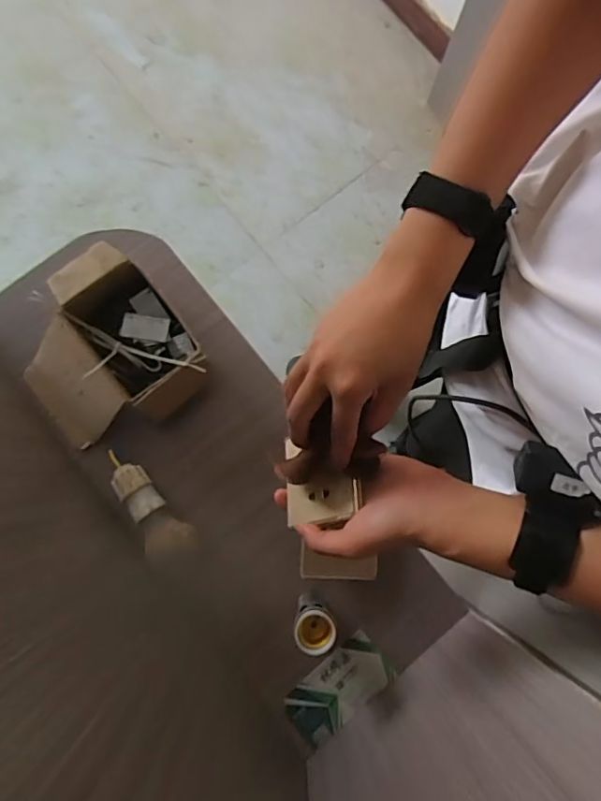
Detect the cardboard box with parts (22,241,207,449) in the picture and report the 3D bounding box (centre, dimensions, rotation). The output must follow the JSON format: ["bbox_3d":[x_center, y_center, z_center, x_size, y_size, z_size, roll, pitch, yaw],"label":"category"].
[{"bbox_3d":[-0.221,-0.047,0.592,0.180,0.071,0.190,-40,83,-7],"label":"cardboard box with parts"}]

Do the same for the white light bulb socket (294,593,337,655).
[{"bbox_3d":[0.014,0.224,0.533,0.038,0.079,0.040,-3,80,-1],"label":"white light bulb socket"}]

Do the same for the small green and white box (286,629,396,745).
[{"bbox_3d":[0.043,0.316,0.579,0.116,0.017,0.064,-40,83,-7],"label":"small green and white box"}]

